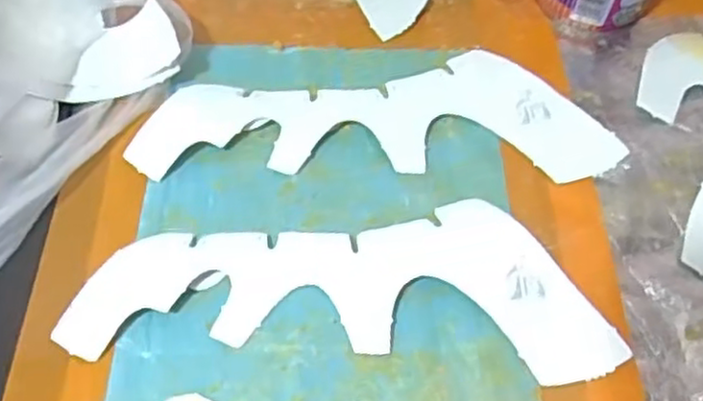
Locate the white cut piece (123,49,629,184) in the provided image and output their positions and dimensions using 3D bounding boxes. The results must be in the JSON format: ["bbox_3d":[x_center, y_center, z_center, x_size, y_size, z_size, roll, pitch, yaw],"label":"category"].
[{"bbox_3d":[0.011,-0.042,0.360,0.226,0.011,0.075,-3,59,-2],"label":"white cut piece"}]

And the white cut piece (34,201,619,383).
[{"bbox_3d":[-0.002,0.034,0.313,0.221,0.009,0.076,3,57,1],"label":"white cut piece"}]

